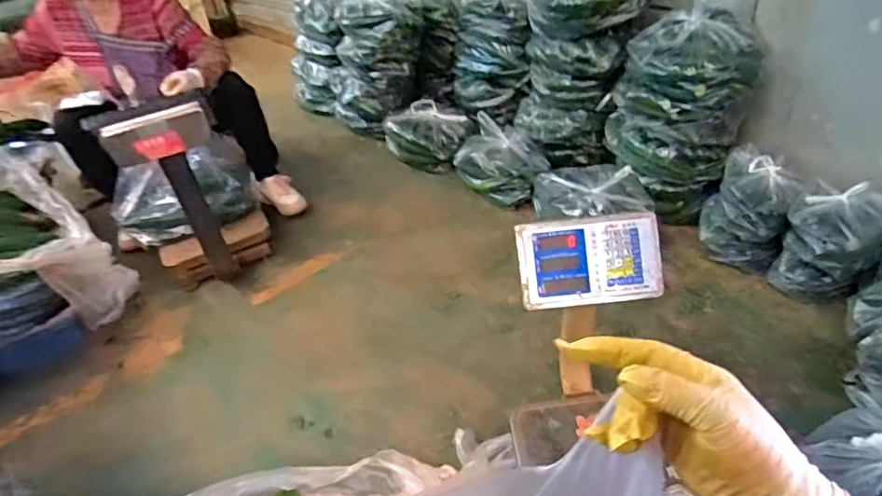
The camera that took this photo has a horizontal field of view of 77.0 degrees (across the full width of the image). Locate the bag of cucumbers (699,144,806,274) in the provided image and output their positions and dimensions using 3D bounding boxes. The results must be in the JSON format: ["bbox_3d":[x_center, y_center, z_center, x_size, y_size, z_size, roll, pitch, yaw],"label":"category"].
[{"bbox_3d":[0.755,-0.086,1.373,0.195,0.250,0.202,15,41,26],"label":"bag of cucumbers"}]

